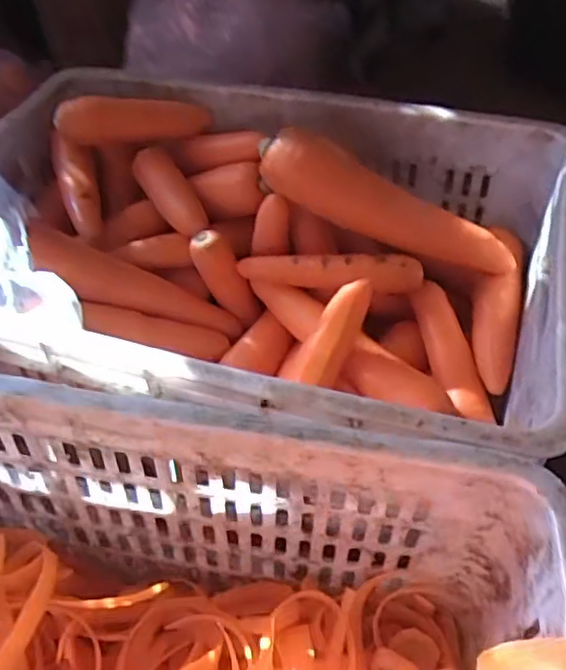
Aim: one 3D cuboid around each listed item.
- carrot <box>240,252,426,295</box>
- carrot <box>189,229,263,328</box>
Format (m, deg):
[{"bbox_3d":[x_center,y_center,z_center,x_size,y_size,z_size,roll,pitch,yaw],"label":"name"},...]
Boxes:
[{"bbox_3d":[0.044,-0.059,0.597,0.166,0.028,0.031,4,48,6],"label":"carrot"},{"bbox_3d":[-0.053,-0.052,0.619,0.032,0.104,0.030,-1,40,41],"label":"carrot"}]

